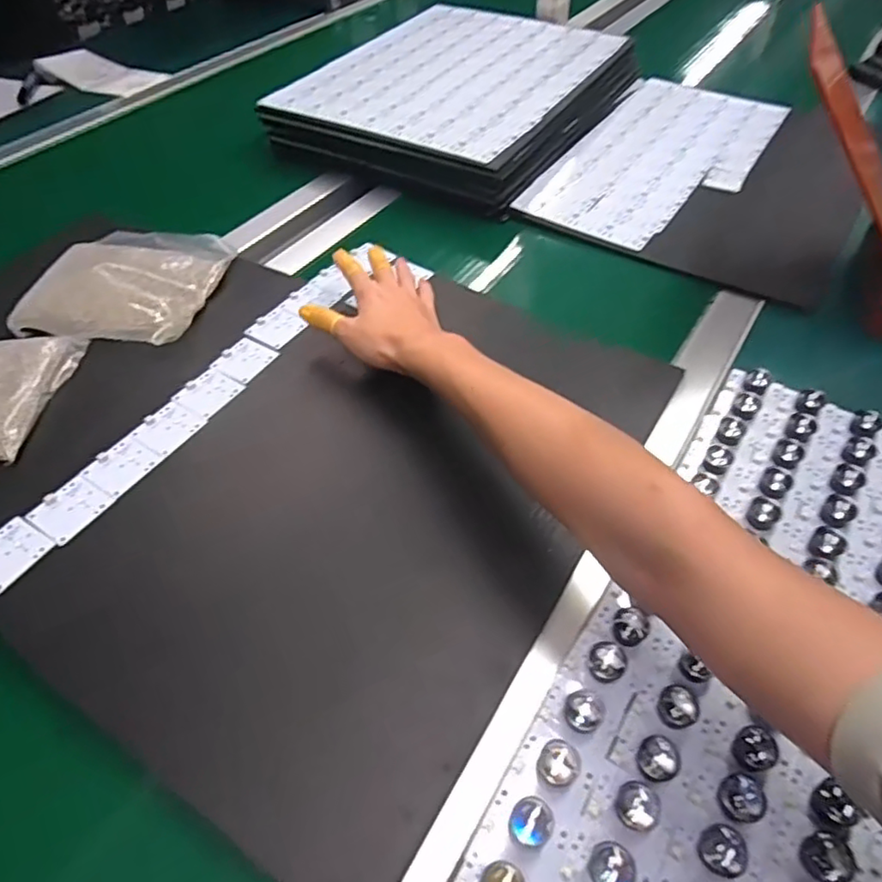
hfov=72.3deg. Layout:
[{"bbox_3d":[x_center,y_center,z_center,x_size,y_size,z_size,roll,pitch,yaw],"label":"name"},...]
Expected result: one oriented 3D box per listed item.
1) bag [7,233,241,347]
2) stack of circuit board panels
[{"bbox_3d":[-0.324,-0.165,0.624,0.181,0.027,0.167,6,51,7],"label":"bag"},{"bbox_3d":[0.035,-0.517,0.895,0.371,0.066,0.483,25,55,21],"label":"stack of circuit board panels"}]

